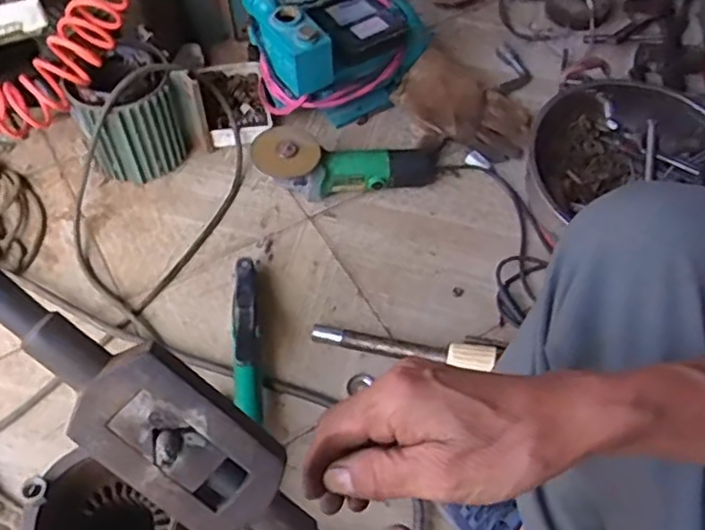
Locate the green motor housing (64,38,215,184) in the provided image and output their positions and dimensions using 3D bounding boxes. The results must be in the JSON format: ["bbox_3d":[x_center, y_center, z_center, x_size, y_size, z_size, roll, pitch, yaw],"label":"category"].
[{"bbox_3d":[-0.341,-0.237,1.052,0.177,0.174,0.133,-30,64,-19],"label":"green motor housing"}]

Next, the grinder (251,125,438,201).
[{"bbox_3d":[-0.004,-0.156,0.993,0.285,0.093,0.081,-9,55,-10],"label":"grinder"}]

